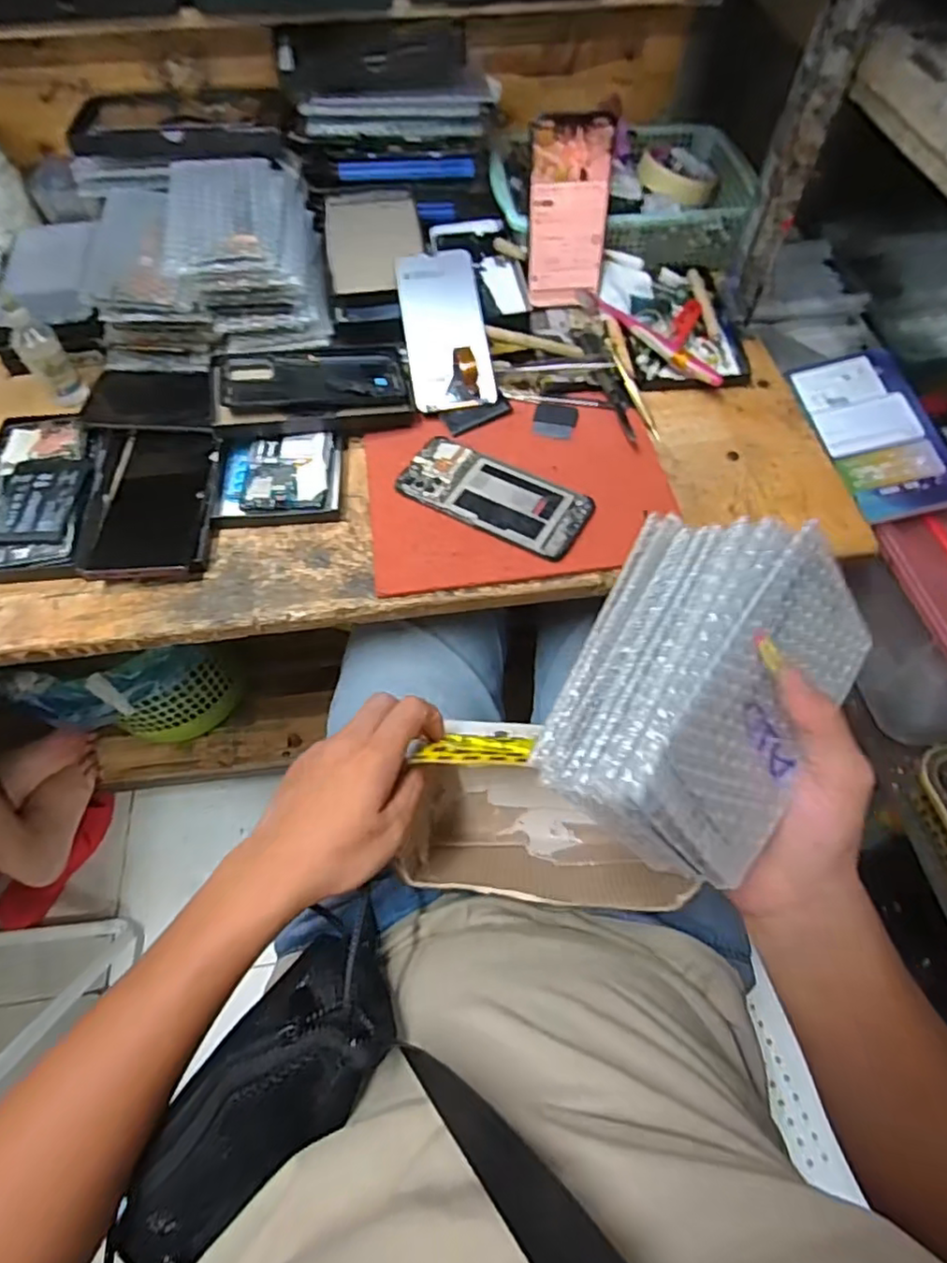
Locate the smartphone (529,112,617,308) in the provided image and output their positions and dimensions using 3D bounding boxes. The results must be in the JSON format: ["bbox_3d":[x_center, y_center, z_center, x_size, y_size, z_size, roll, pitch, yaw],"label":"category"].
[{"bbox_3d":[0.093,-0.403,0.604,0.075,0.153,0.009,-4,42,0],"label":"smartphone"}]

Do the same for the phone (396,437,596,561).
[{"bbox_3d":[0.018,-0.116,0.527,0.159,0.007,0.074,26,64,15],"label":"phone"}]

